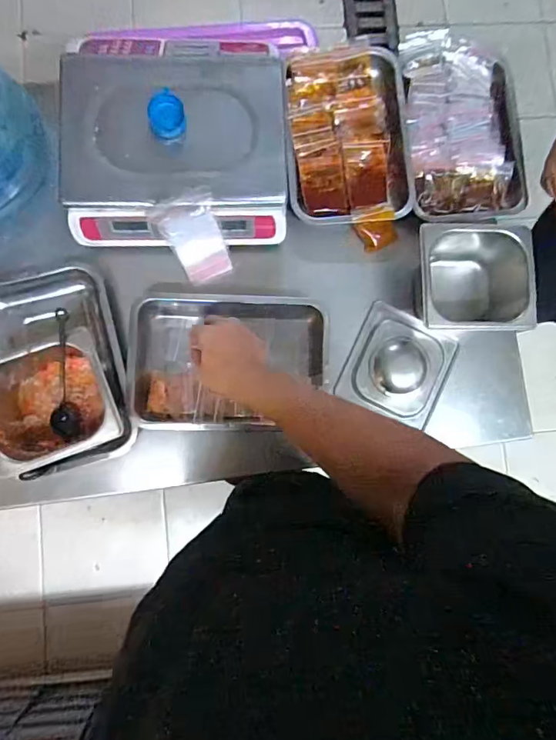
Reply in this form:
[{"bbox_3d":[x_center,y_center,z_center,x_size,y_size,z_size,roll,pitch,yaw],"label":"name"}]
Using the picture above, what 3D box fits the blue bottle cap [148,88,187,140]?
[{"bbox_3d":[-0.161,-0.368,0.663,0.051,0.029,0.060,-22,86,-6],"label":"blue bottle cap"}]

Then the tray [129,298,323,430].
[{"bbox_3d":[-0.072,-0.017,0.720,0.295,0.067,0.215,1,84,-4],"label":"tray"}]

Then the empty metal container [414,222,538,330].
[{"bbox_3d":[0.298,-0.149,0.732,0.169,0.101,0.147,-5,85,-5],"label":"empty metal container"}]

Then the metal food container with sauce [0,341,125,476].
[{"bbox_3d":[-0.320,0.047,0.664,0.167,0.092,0.158,-22,86,-6],"label":"metal food container with sauce"}]

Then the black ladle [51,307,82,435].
[{"bbox_3d":[-0.308,0.005,0.671,0.041,0.035,0.190,6,112,-4],"label":"black ladle"}]

